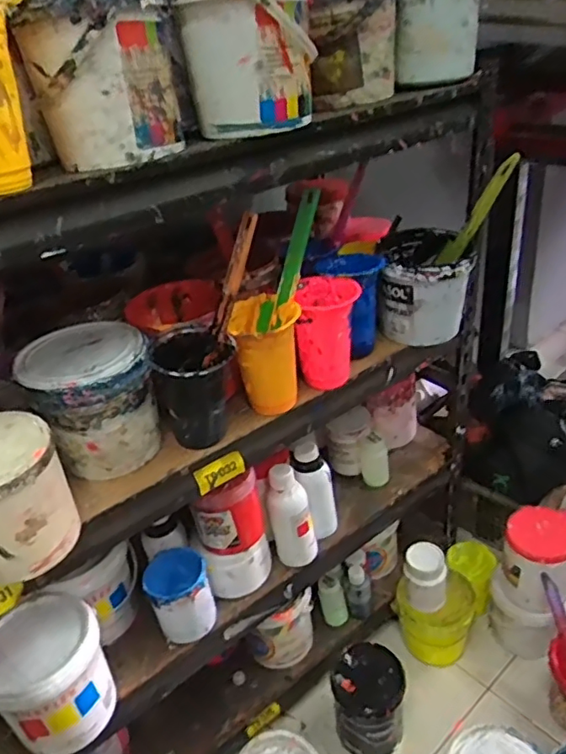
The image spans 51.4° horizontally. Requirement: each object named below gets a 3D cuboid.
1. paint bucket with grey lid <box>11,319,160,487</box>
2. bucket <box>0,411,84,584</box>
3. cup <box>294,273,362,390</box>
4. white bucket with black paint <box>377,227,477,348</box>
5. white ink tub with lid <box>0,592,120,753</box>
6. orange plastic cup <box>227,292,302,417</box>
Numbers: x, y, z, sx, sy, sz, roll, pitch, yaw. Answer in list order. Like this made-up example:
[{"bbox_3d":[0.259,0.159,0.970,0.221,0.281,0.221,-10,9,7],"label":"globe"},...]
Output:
[{"bbox_3d":[-0.198,0.028,0.625,0.118,0.126,0.117,-5,32,3],"label":"paint bucket with grey lid"},{"bbox_3d":[-0.243,0.108,0.521,0.102,0.116,0.096,-5,32,3],"label":"bucket"},{"bbox_3d":[0.055,-0.054,0.715,0.073,0.117,0.078,-5,32,3],"label":"cup"},{"bbox_3d":[0.190,-0.122,0.807,0.113,0.114,0.130,-3,32,7],"label":"white bucket with black paint"},{"bbox_3d":[-0.260,0.332,0.658,0.122,0.120,0.118,-5,32,3],"label":"white ink tub with lid"},{"bbox_3d":[-0.016,-0.021,0.669,0.073,0.126,0.075,-5,32,3],"label":"orange plastic cup"}]

